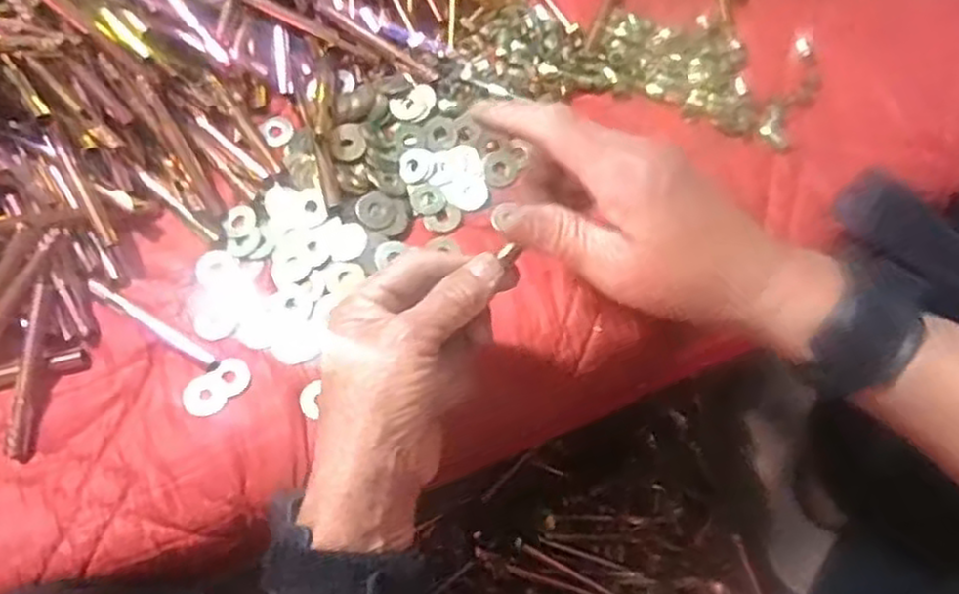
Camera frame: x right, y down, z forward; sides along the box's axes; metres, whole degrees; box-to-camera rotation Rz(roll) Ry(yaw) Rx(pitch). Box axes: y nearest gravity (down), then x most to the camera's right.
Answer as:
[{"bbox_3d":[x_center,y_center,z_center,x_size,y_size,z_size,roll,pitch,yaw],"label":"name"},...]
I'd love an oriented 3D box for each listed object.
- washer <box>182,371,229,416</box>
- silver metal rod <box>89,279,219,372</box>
[{"bbox_3d":[-0.147,0.052,0.404,0.022,0.004,0.025,-22,63,-16],"label":"washer"},{"bbox_3d":[-0.183,0.015,0.420,0.086,0.004,0.010,31,71,11],"label":"silver metal rod"}]

